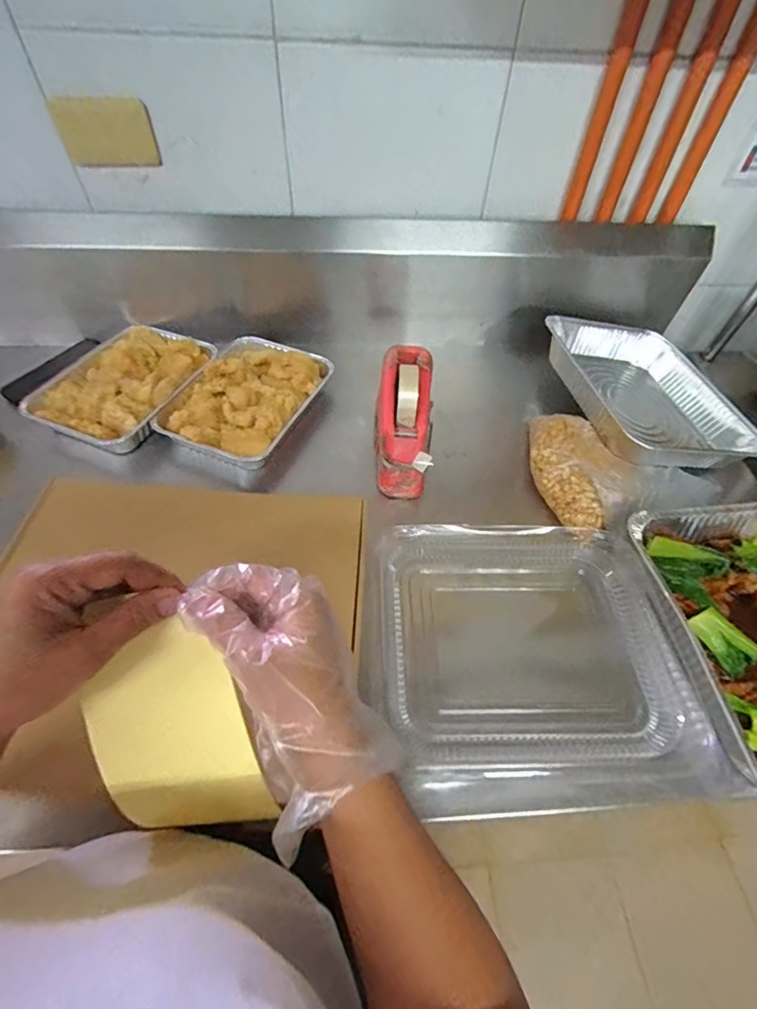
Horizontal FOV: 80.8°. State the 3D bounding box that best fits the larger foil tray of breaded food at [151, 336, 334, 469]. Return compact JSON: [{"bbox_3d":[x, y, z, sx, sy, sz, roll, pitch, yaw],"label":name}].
[{"bbox_3d":[-0.197,-0.163,0.680,0.183,0.044,0.244,17,55,10],"label":"larger foil tray of breaded food"}]

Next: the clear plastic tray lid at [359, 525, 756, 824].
[{"bbox_3d":[0.162,0.154,0.485,0.344,0.029,0.296,-2,53,-4],"label":"clear plastic tray lid"}]

